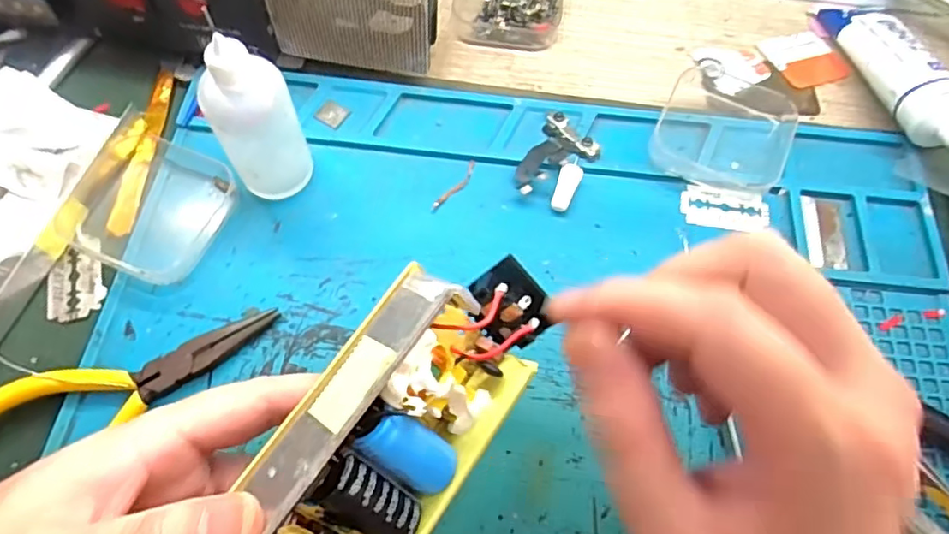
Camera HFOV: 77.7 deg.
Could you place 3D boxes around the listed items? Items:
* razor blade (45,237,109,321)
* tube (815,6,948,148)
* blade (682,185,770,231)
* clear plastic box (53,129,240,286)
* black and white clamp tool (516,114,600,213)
[{"bbox_3d":[-0.178,0.005,0.263,0.023,0.004,0.037,-13,69,-14],"label":"razor blade"},{"bbox_3d":[0.223,-0.104,0.310,0.029,0.023,0.131,-5,54,-5],"label":"tube"},{"bbox_3d":[0.123,-0.029,0.288,0.042,0.004,0.022,9,66,1],"label":"blade"},{"bbox_3d":[-0.150,-0.031,0.273,0.069,0.012,0.066,23,67,8],"label":"clear plastic box"},{"bbox_3d":[0.042,-0.054,0.292,0.032,0.007,0.052,26,67,8],"label":"black and white clamp tool"}]

